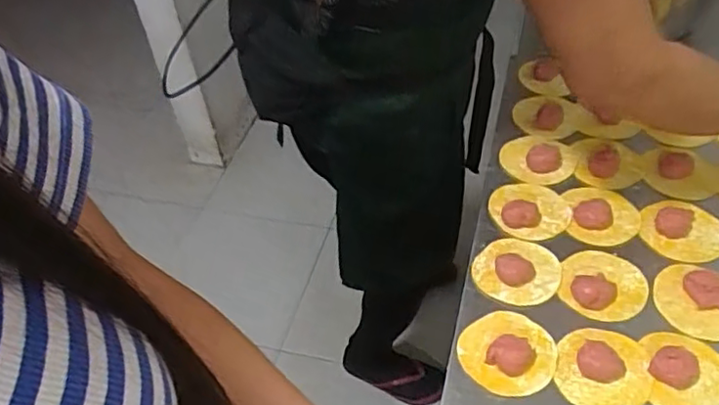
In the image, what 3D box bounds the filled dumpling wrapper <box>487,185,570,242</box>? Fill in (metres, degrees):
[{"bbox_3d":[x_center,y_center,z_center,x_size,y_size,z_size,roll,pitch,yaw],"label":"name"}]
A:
[{"bbox_3d":[0.187,0.008,0.691,0.085,0.014,0.079,-4,47,4],"label":"filled dumpling wrapper"}]

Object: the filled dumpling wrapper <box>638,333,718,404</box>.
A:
[{"bbox_3d":[0.290,0.146,0.542,0.072,0.027,0.077,5,48,12],"label":"filled dumpling wrapper"}]

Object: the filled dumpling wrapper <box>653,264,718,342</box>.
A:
[{"bbox_3d":[0.321,0.092,0.591,0.062,0.019,0.083,-33,52,-22],"label":"filled dumpling wrapper"}]

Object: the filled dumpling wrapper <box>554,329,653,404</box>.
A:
[{"bbox_3d":[0.216,0.142,0.552,0.077,0.023,0.079,-4,47,4],"label":"filled dumpling wrapper"}]

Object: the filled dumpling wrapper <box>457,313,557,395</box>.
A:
[{"bbox_3d":[0.137,0.133,0.570,0.083,0.018,0.078,-4,47,4],"label":"filled dumpling wrapper"}]

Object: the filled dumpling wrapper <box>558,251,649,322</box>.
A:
[{"bbox_3d":[0.241,0.076,0.615,0.080,0.022,0.082,9,49,15],"label":"filled dumpling wrapper"}]

